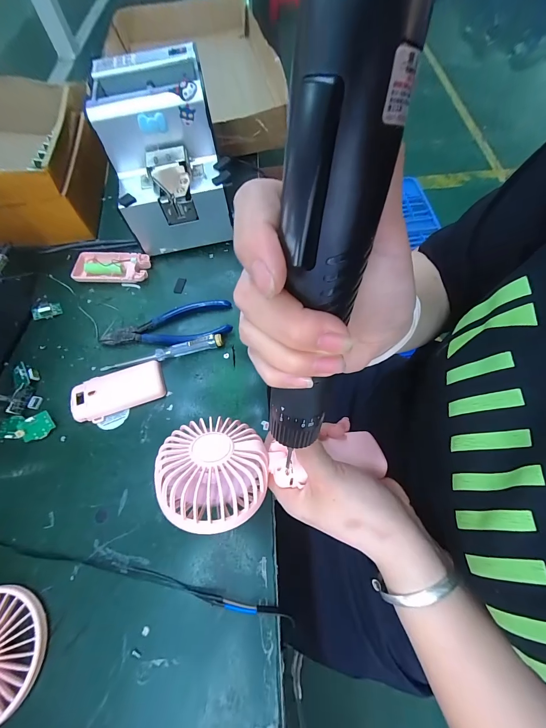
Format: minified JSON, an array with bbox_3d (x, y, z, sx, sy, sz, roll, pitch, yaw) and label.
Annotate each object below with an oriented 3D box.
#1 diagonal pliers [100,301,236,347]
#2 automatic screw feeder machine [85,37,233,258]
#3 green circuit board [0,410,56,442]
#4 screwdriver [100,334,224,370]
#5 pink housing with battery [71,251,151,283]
[{"bbox_3d":[-0.124,-0.043,0.355,0.152,0.011,0.052,-11,64,-2],"label":"diagonal pliers"},{"bbox_3d":[-0.131,-0.262,0.383,0.128,0.142,0.169,-12,64,-3],"label":"automatic screw feeder machine"},{"bbox_3d":[-0.254,0.064,0.308,0.055,0.014,0.026,-4,64,1],"label":"green circuit board"},{"bbox_3d":[-0.124,-0.013,0.338,0.137,0.016,0.015,-13,64,-4],"label":"screwdriver"},{"bbox_3d":[-0.211,-0.128,0.397,0.093,0.013,0.046,0,64,3],"label":"pink housing with battery"}]

